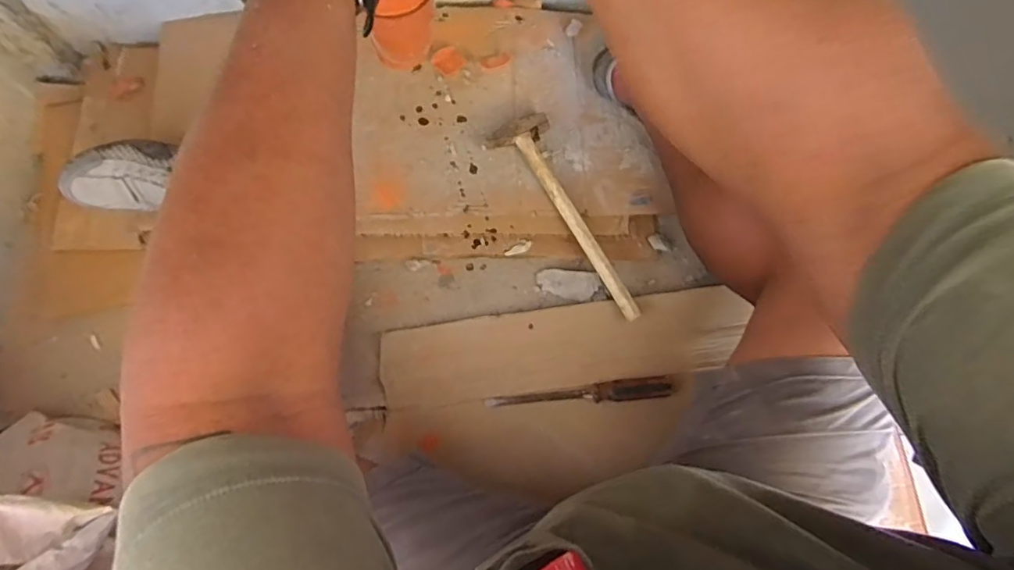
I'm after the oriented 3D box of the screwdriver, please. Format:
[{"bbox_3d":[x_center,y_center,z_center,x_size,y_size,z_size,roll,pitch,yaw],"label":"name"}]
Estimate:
[{"bbox_3d":[0.092,0.140,0.681,0.235,0.023,0.028,-5,73,1],"label":"screwdriver"}]

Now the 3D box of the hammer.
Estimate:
[{"bbox_3d":[0.088,-0.097,0.707,0.085,0.034,0.317,-30,74,-7],"label":"hammer"}]

